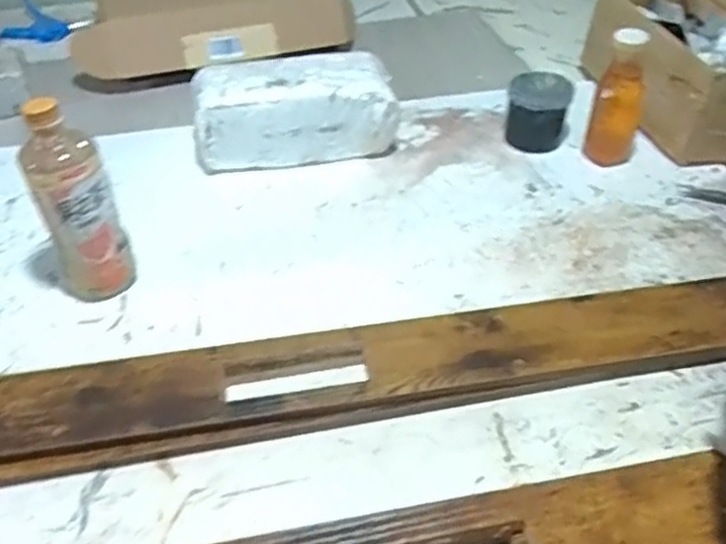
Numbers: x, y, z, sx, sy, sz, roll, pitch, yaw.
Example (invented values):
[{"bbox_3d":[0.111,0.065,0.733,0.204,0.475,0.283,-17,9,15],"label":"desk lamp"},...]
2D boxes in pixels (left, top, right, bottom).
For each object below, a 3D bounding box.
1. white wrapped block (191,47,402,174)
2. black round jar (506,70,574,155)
[{"bbox_3d":[-0.085,-0.195,0.865,0.252,0.115,0.114,-11,43,-11],"label":"white wrapped block"},{"bbox_3d":[0.229,-0.207,0.900,0.076,0.072,0.083,13,44,16],"label":"black round jar"}]

